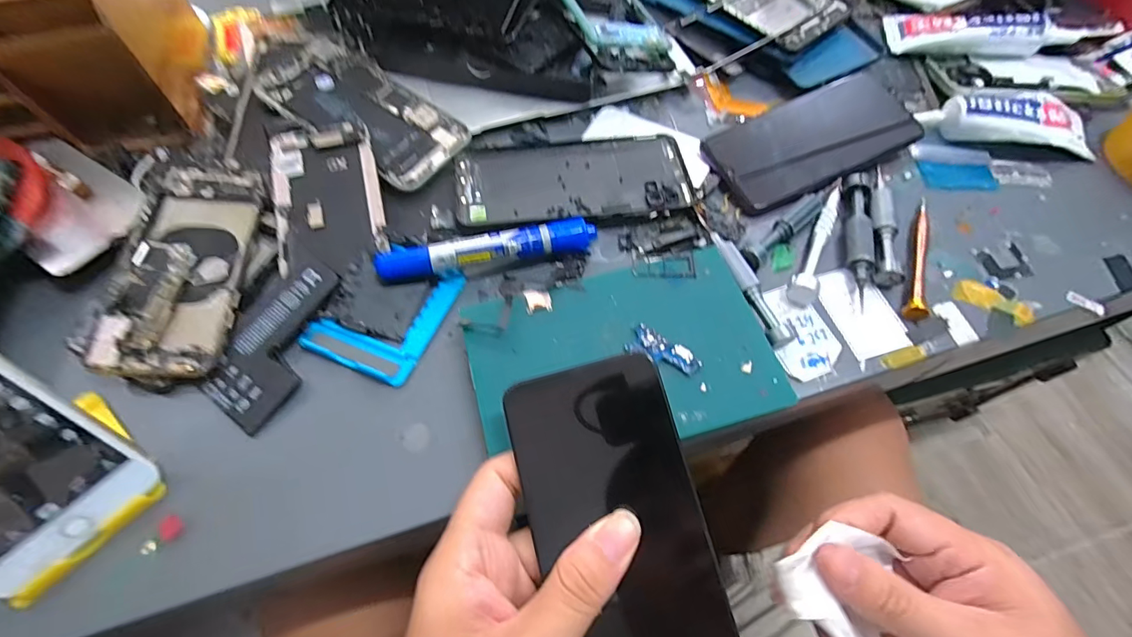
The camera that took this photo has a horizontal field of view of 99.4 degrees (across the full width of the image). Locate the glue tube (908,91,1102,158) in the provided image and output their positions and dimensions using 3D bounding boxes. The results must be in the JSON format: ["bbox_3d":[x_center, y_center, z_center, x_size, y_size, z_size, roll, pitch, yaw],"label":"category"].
[{"bbox_3d":[0.339,-0.147,0.362,0.116,0.023,0.044,0,61,-1],"label":"glue tube"}]

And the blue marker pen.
[{"bbox_3d":[-0.049,-0.044,0.302,0.136,0.019,0.025,-12,62,-7],"label":"blue marker pen"}]

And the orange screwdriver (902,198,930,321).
[{"bbox_3d":[0.234,-0.043,0.313,0.009,0.012,0.103,22,63,11],"label":"orange screwdriver"}]

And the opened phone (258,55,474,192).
[{"bbox_3d":[-0.144,-0.151,0.349,0.136,0.010,0.075,32,65,16],"label":"opened phone"}]

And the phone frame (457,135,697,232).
[{"bbox_3d":[0.004,-0.098,0.341,0.160,0.010,0.079,-11,62,-7],"label":"phone frame"}]

